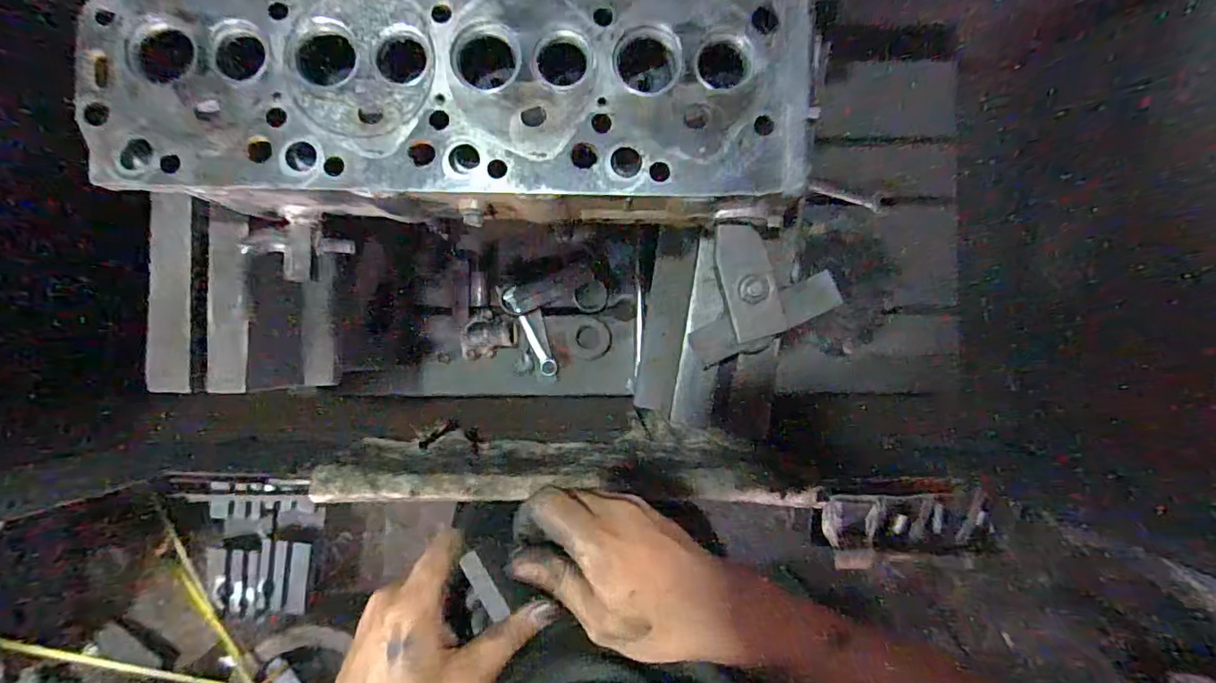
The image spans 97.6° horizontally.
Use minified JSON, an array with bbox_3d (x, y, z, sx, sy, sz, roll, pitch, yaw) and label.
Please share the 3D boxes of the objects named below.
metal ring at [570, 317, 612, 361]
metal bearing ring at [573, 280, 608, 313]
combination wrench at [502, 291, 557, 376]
[{"bbox_3d":[-0.025,-0.003,0.775,0.060,0.007,0.060,0,90,0],"label":"metal ring"},{"bbox_3d":[-0.025,-0.065,0.766,0.047,0.009,0.047,0,90,0],"label":"metal bearing ring"},{"bbox_3d":[-0.113,-0.011,0.776,0.022,0.012,0.133,-27,90,0],"label":"combination wrench"}]

